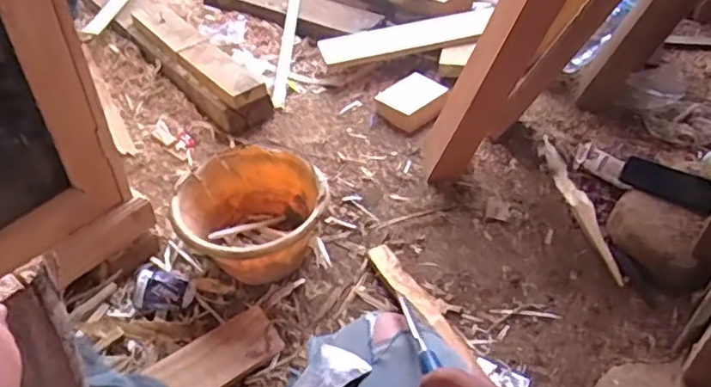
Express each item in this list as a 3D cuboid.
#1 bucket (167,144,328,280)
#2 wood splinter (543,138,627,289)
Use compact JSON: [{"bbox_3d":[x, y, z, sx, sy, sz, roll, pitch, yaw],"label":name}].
[{"bbox_3d":[-0.181,0.044,1.085,0.236,0.162,0.233,0,46,0],"label":"bucket"},{"bbox_3d":[0.418,0.020,1.158,0.039,0.019,0.349,-6,46,-6],"label":"wood splinter"}]

